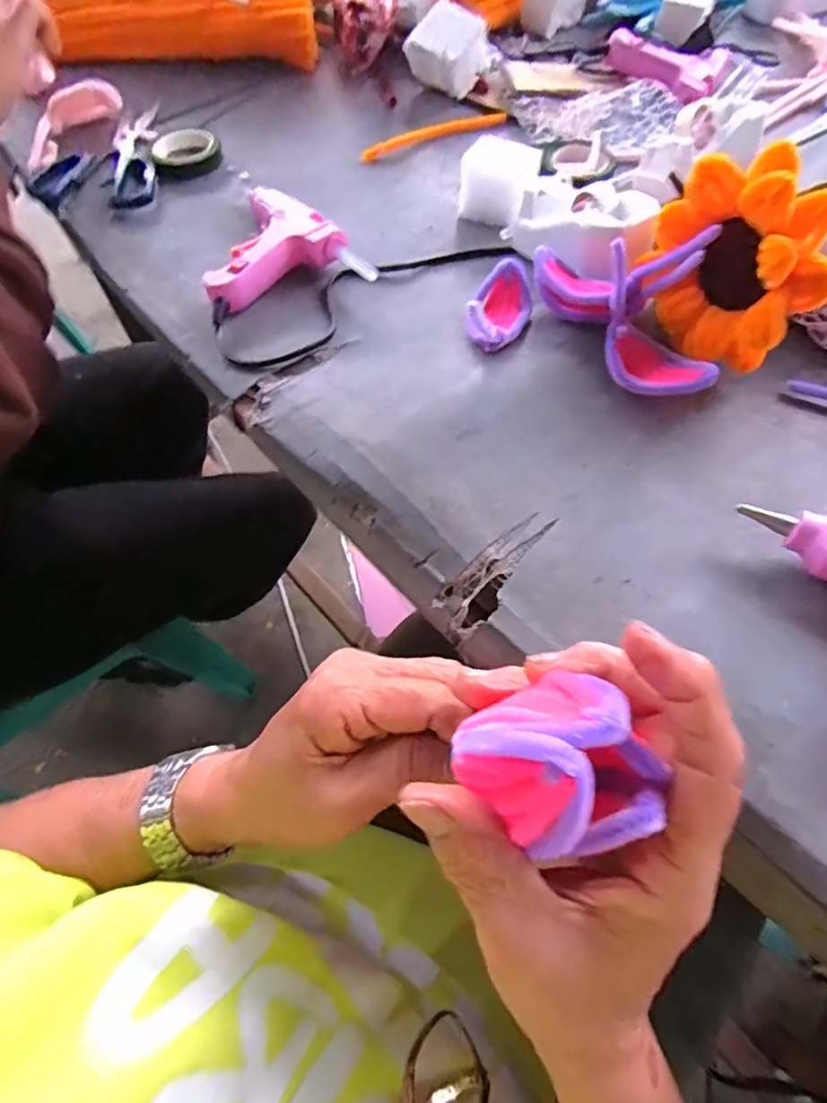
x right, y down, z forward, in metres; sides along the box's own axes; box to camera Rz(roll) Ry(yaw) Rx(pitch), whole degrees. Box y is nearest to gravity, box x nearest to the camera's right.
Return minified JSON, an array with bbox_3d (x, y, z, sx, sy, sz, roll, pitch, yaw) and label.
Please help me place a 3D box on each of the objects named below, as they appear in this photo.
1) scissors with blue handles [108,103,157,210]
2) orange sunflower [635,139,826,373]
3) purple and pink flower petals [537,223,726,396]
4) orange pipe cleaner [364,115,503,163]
[{"bbox_3d":[-0.245,-0.351,0.489,0.037,0.012,0.165,-10,61,-5],"label":"scissors with blue handles"},{"bbox_3d":[0.181,-0.162,0.313,0.034,0.099,0.098,-22,65,-11],"label":"orange sunflower"},{"bbox_3d":[0.129,-0.152,0.333,0.056,0.059,0.141,-32,67,-16],"label":"purple and pink flower petals"},{"bbox_3d":[0.019,-0.381,0.503,0.146,0.010,0.013,-26,64,-13],"label":"orange pipe cleaner"}]

